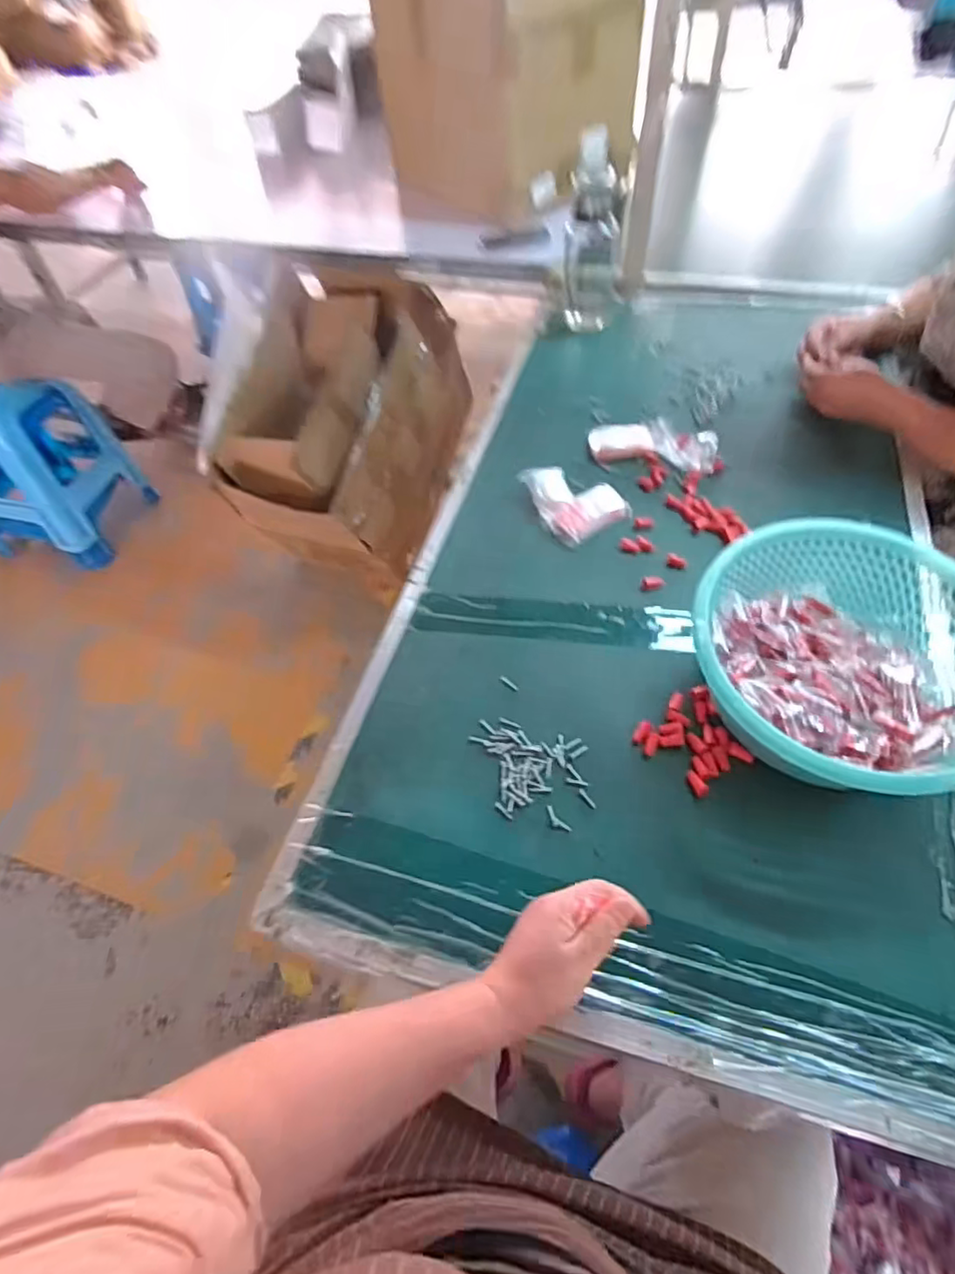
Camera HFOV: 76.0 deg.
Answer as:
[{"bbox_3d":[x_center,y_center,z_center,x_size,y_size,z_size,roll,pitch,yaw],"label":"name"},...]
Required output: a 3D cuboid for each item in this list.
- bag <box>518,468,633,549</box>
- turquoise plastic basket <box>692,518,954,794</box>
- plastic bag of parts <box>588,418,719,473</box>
[{"bbox_3d":[0.122,-0.186,0.818,0.107,0.018,0.139,-30,57,-16],"label":"bag"},{"bbox_3d":[0.344,0.027,0.587,0.260,0.116,0.254,15,57,16],"label":"turquoise plastic basket"},{"bbox_3d":[0.248,-0.273,0.862,0.172,0.029,0.082,9,55,12],"label":"plastic bag of parts"}]

